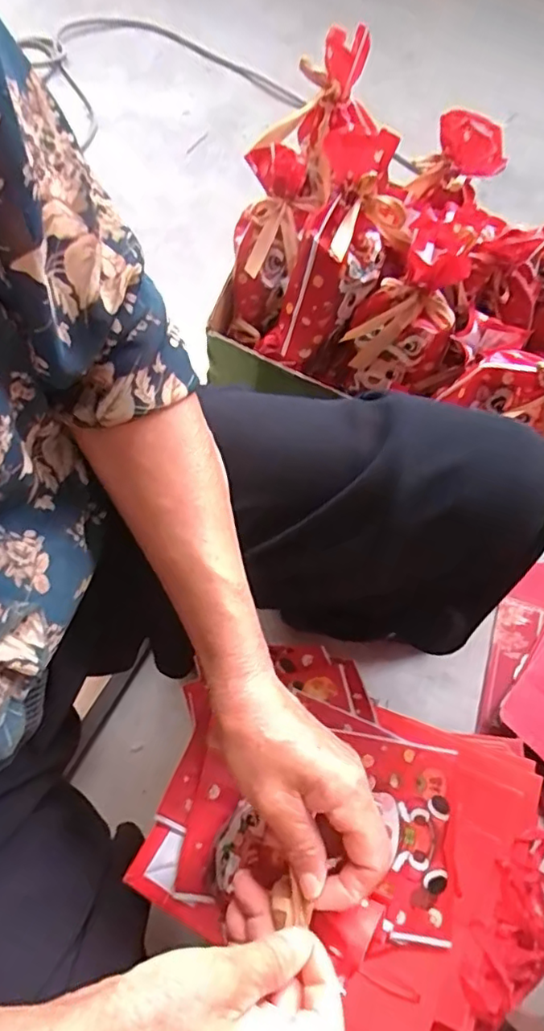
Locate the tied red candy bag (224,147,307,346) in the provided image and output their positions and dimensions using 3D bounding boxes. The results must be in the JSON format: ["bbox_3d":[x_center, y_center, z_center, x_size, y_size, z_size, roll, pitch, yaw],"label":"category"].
[{"bbox_3d":[-0.008,-0.272,0.583,0.064,0.180,0.058,20,31,9],"label":"tied red candy bag"}]

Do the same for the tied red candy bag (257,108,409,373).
[{"bbox_3d":[0.059,-0.245,0.543,0.074,0.217,0.083,34,37,14],"label":"tied red candy bag"}]

